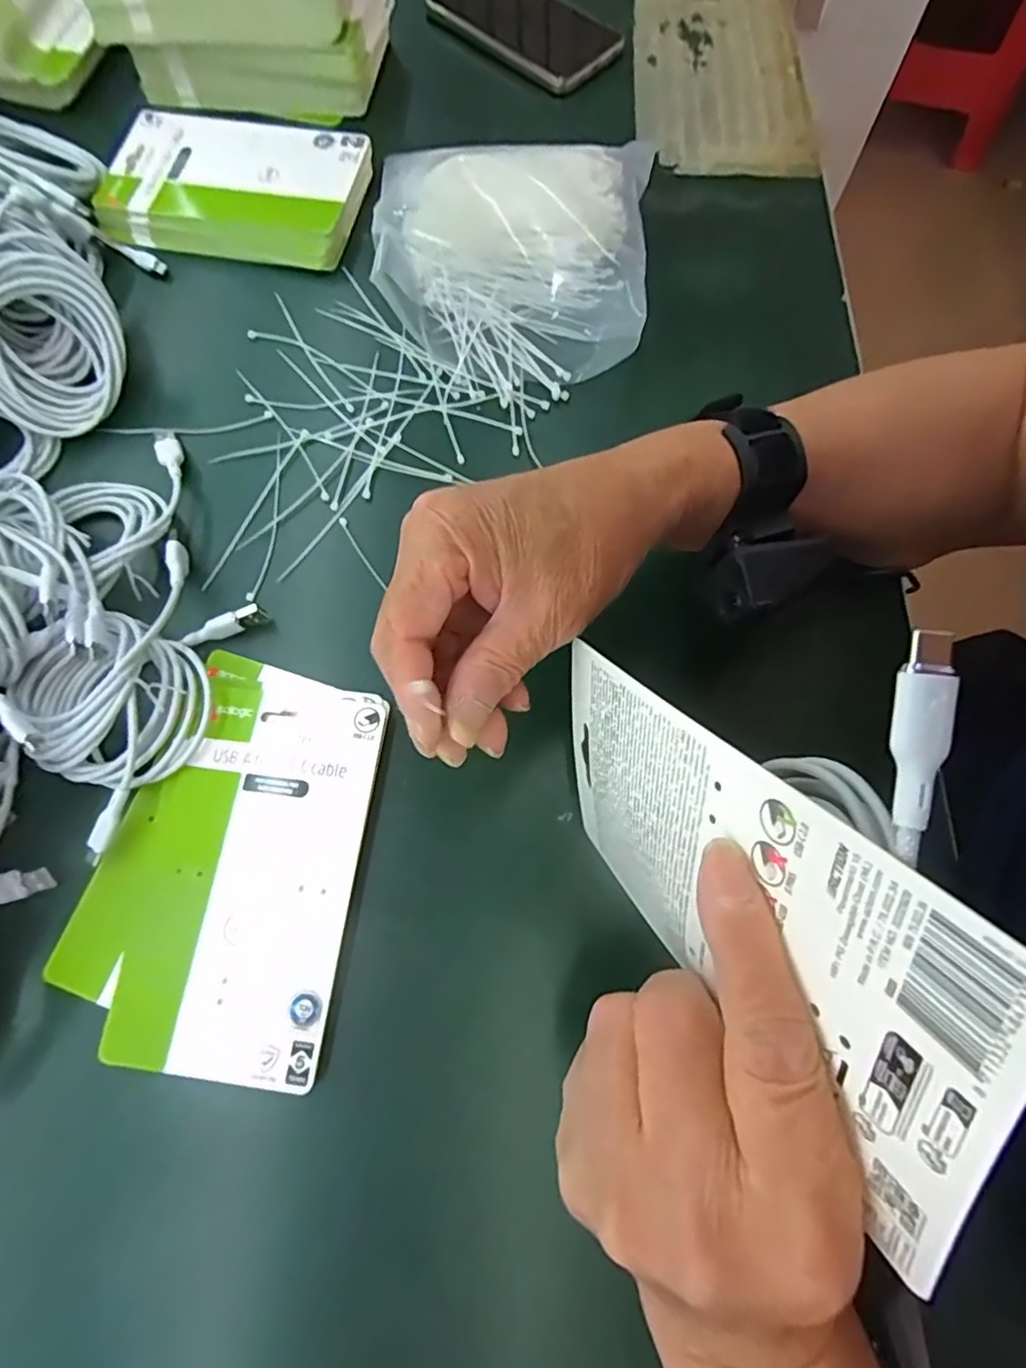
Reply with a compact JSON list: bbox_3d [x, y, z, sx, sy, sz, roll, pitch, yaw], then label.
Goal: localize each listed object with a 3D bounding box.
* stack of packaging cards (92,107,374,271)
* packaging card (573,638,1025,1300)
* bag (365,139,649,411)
[{"bbox_3d":[-0.198,-0.355,0.439,0.176,0.022,0.108,8,71,4],"label":"stack of packaging cards"},{"bbox_3d":[0.058,0.055,0.187,0.004,0.172,0.088,-9,116,-20],"label":"packaging card"},{"bbox_3d":[0.005,-0.289,0.399,0.185,0.043,0.202,-4,71,0],"label":"bag"}]

